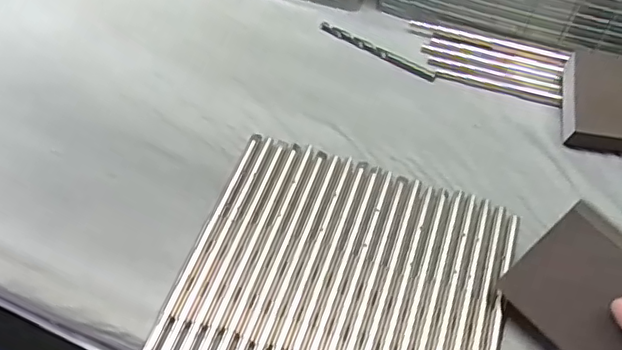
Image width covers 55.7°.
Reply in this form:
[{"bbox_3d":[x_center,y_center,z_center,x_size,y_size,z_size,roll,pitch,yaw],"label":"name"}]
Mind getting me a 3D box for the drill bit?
[{"bbox_3d":[0.056,-0.103,0.489,0.105,0.004,0.011,29,62,14],"label":"drill bit"}]

